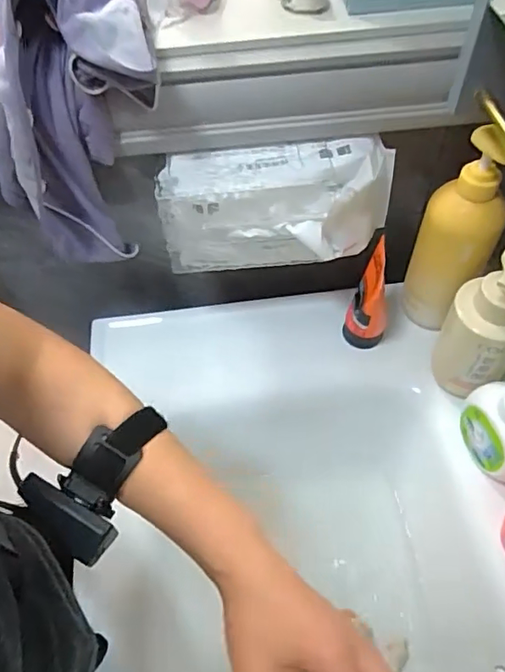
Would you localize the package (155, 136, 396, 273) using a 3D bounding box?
[{"bbox_3d":[0.029,-0.127,0.541,0.235,0.107,0.073,-6,55,-1],"label":"package"}]

